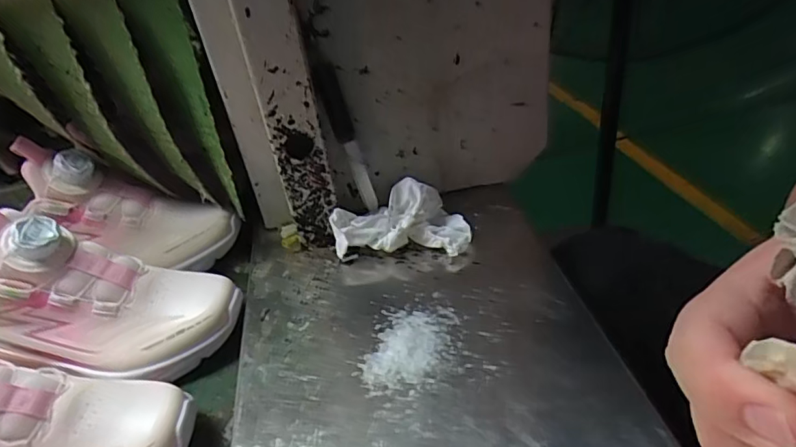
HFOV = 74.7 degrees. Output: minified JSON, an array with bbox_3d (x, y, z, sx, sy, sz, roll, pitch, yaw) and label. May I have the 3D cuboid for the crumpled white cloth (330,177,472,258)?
[{"bbox_3d":[0.003,-0.003,0.427,0.108,0.045,0.052,-2,34,8],"label":"crumpled white cloth"}]

